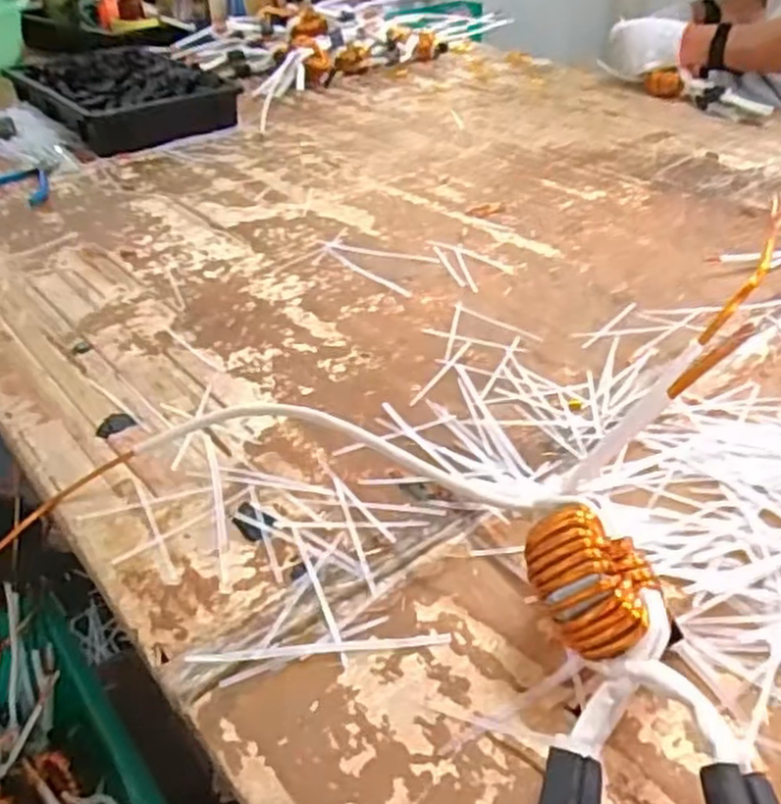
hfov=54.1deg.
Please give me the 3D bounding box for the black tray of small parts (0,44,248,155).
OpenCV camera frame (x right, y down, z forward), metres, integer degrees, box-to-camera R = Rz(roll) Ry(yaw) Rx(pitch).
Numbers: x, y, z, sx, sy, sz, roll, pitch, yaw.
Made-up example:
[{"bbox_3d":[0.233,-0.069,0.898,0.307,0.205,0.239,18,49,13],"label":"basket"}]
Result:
[{"bbox_3d":[-0.426,-0.485,1.206,0.246,0.070,0.326,-26,43,-29],"label":"black tray of small parts"}]

